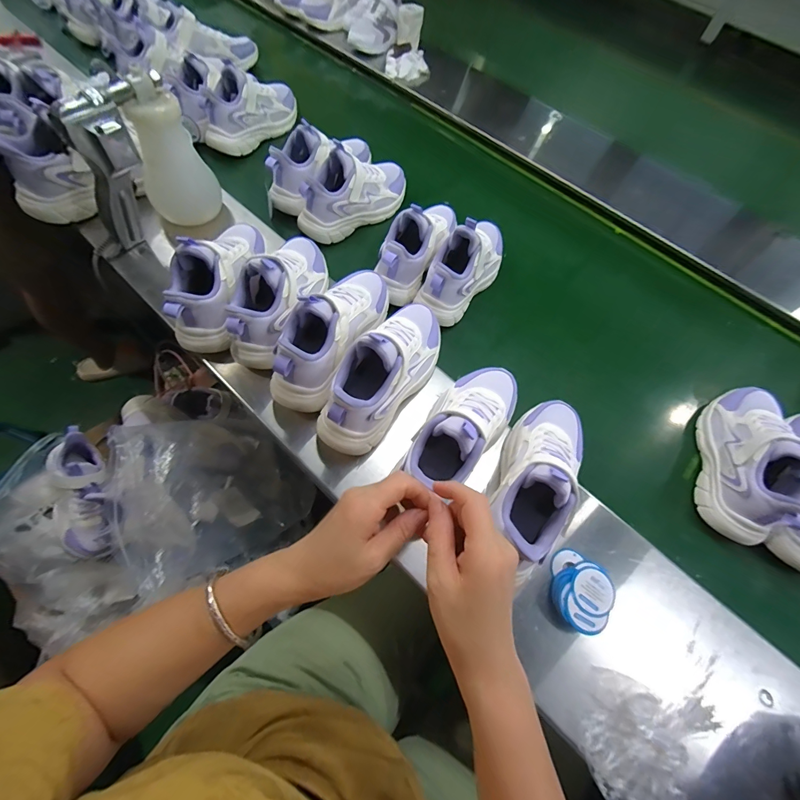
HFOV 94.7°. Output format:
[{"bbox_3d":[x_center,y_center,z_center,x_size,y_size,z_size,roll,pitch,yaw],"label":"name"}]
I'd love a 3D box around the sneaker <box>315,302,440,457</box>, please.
[{"bbox_3d":[-0.011,-0.047,0.469,0.082,0.117,0.246,28,69,10],"label":"sneaker"}]

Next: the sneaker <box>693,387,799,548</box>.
[{"bbox_3d":[0.488,0.069,0.502,0.087,0.110,0.238,21,68,7],"label":"sneaker"}]

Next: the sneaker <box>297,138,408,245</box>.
[{"bbox_3d":[-0.081,-0.387,0.666,0.232,0.121,0.073,-38,73,-16],"label":"sneaker"}]

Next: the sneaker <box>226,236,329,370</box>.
[{"bbox_3d":[-0.160,-0.156,0.505,0.082,0.106,0.225,15,53,5],"label":"sneaker"}]

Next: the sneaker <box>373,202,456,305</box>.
[{"bbox_3d":[0.034,-0.275,0.609,0.072,0.097,0.242,28,69,10],"label":"sneaker"}]

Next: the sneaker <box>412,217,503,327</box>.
[{"bbox_3d":[0.117,-0.234,0.609,0.076,0.115,0.230,35,70,12],"label":"sneaker"}]

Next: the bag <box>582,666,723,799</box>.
[{"bbox_3d":[0.248,0.343,0.363,0.120,0.038,0.125,29,69,10],"label":"bag"}]

